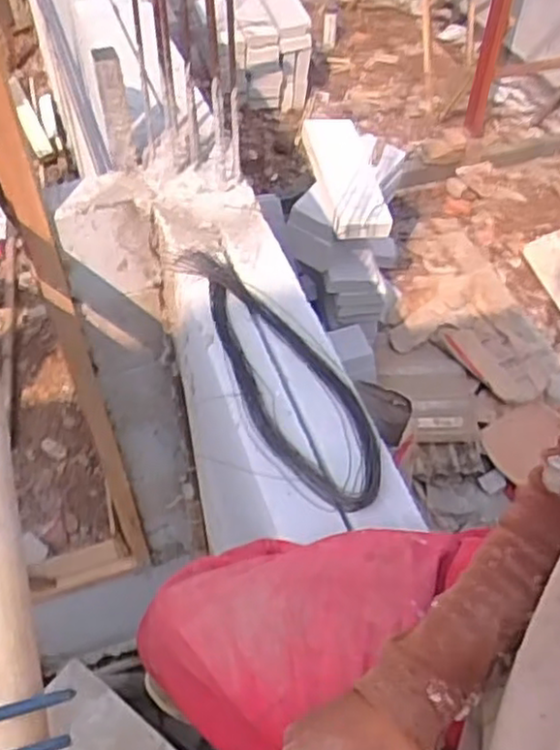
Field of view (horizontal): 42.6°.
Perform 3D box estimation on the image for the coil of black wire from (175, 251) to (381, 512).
[{"bbox_3d":[-0.004,-0.020,0.884,0.134,0.031,0.437,-19,54,-15],"label":"coil of black wire"}]

